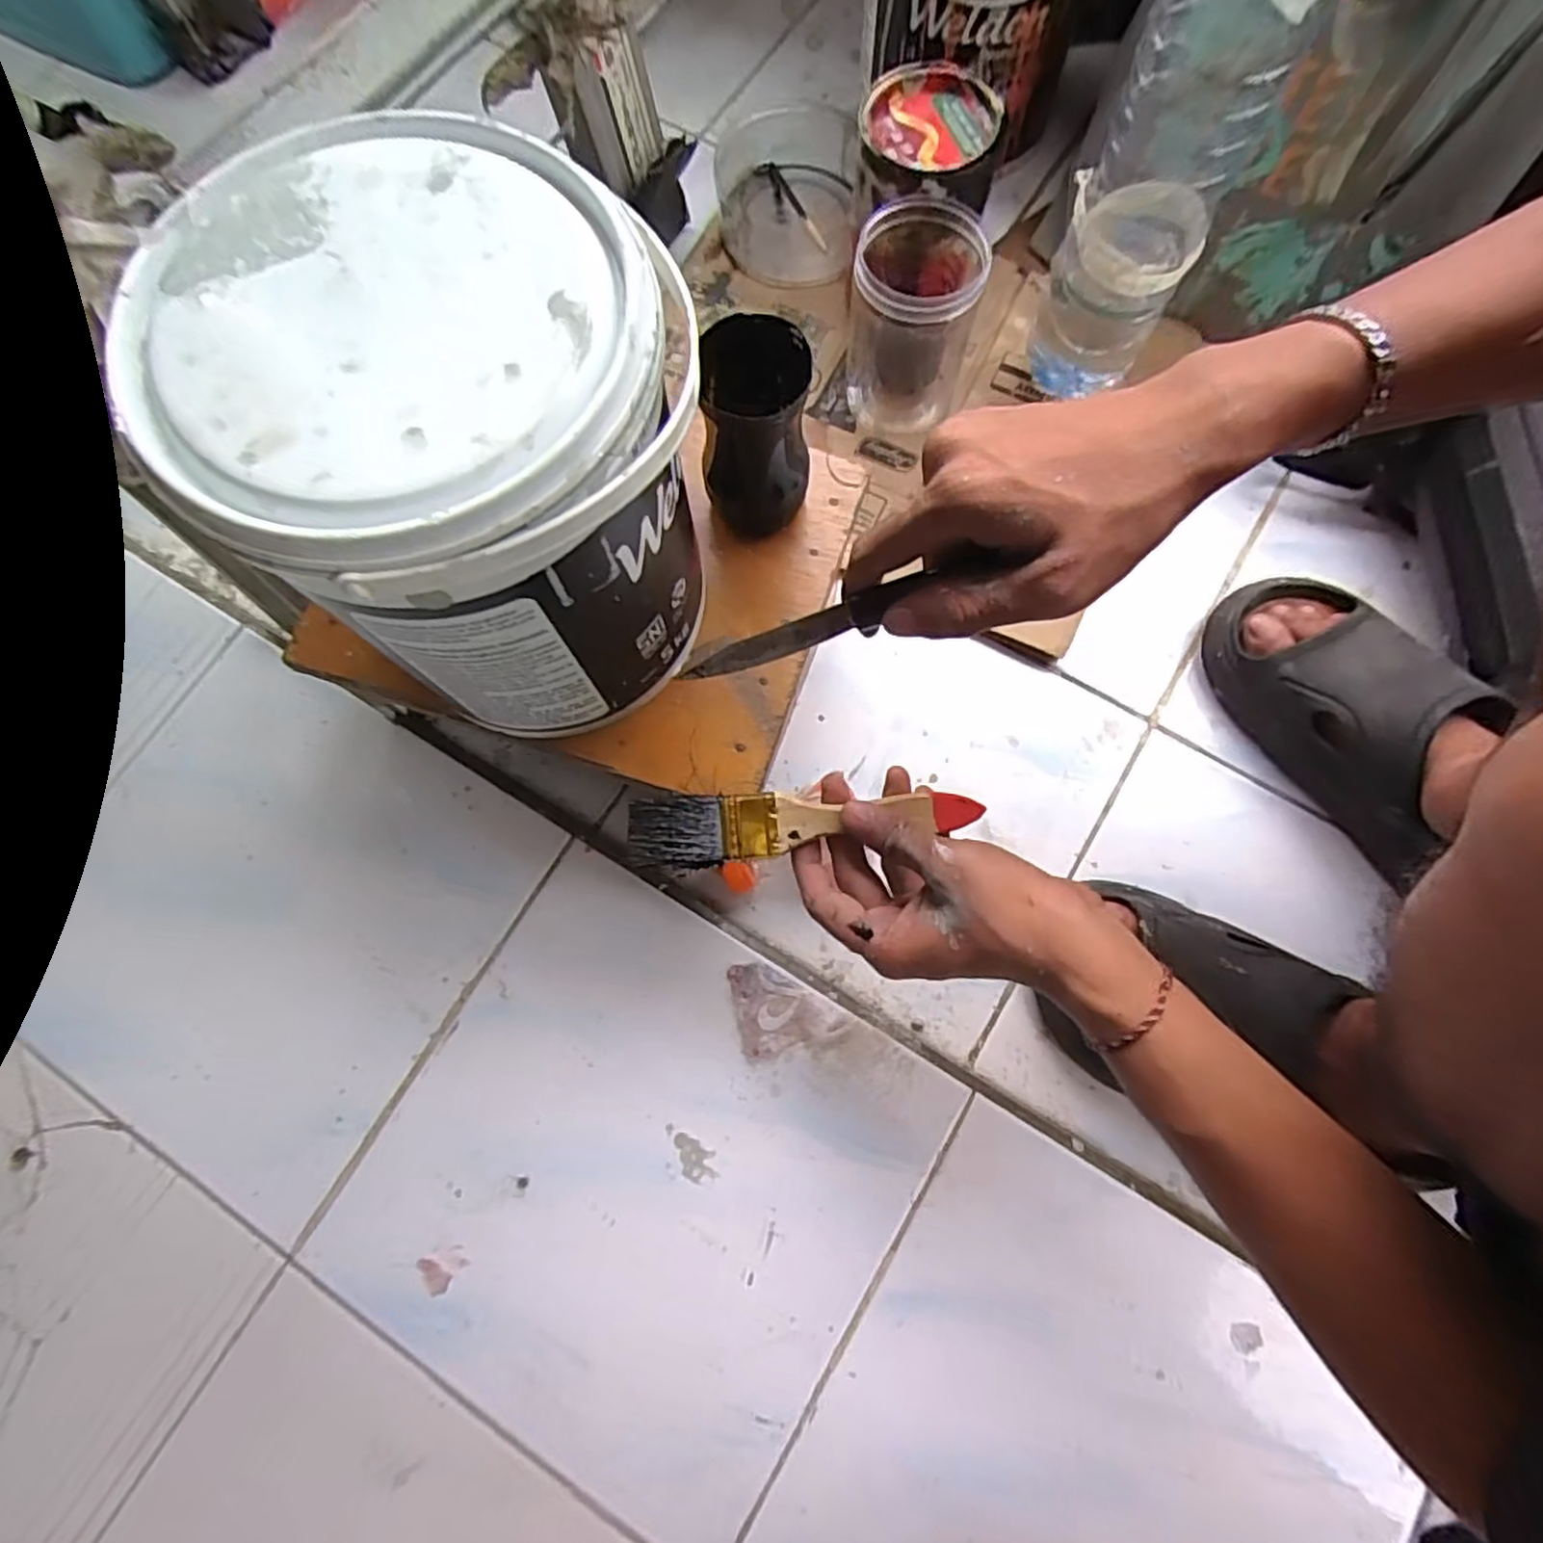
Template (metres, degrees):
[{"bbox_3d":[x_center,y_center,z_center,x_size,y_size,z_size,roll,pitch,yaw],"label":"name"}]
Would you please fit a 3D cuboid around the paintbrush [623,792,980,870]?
[{"bbox_3d":[0.017,0.025,0.346,0.166,0.007,0.031,-3,75,-6],"label":"paintbrush"}]

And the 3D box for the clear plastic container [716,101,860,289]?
[{"bbox_3d":[0.010,-0.489,0.625,0.121,0.060,0.145,4,77,3],"label":"clear plastic container"}]

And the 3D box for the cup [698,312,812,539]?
[{"bbox_3d":[-0.008,-0.180,0.389,0.054,0.104,0.059,0,77,2],"label":"cup"}]

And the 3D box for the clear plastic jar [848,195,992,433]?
[{"bbox_3d":[0.103,-0.332,0.537,0.087,0.129,0.094,0,77,2],"label":"clear plastic jar"}]

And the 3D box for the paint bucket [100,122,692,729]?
[{"bbox_3d":[-0.115,-0.118,0.324,0.154,0.194,0.164,0,77,2],"label":"paint bucket"}]

